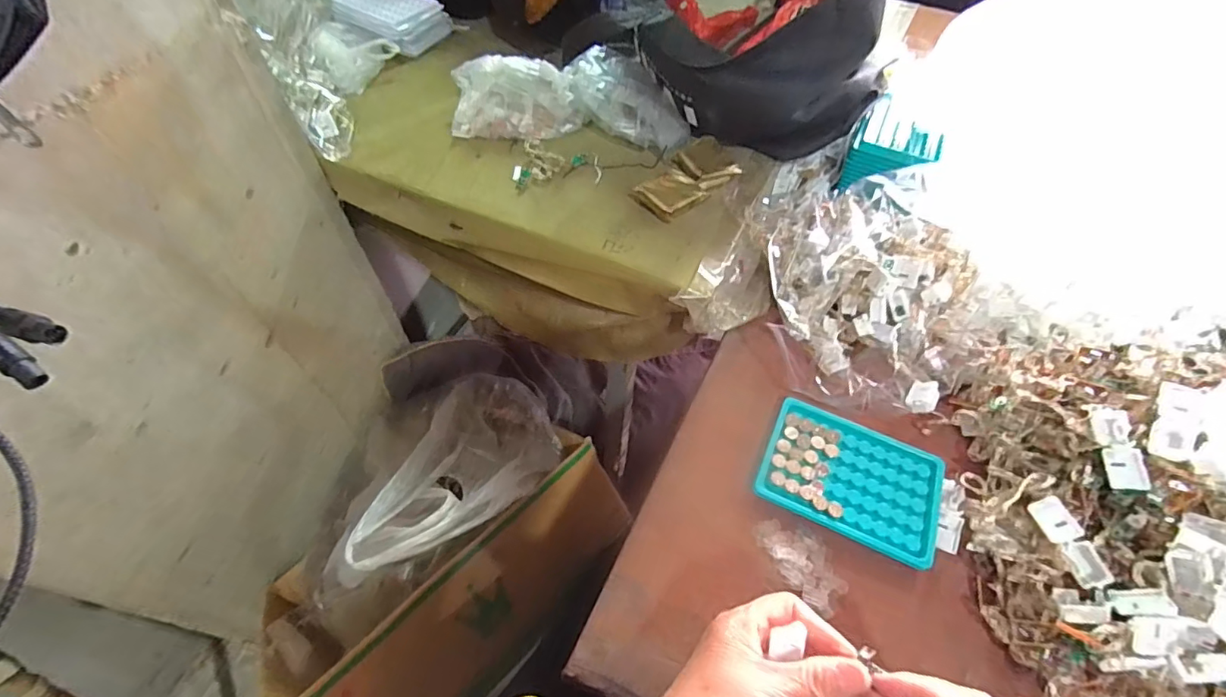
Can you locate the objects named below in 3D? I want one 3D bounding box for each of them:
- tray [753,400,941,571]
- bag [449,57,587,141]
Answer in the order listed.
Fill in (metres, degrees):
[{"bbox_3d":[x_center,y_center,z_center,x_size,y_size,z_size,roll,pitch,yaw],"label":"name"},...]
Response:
[{"bbox_3d":[0.188,0.100,0.422,0.130,0.009,0.098,23,57,15],"label":"tray"},{"bbox_3d":[-0.117,-0.288,0.624,0.160,0.082,0.071,9,54,5],"label":"bag"}]

